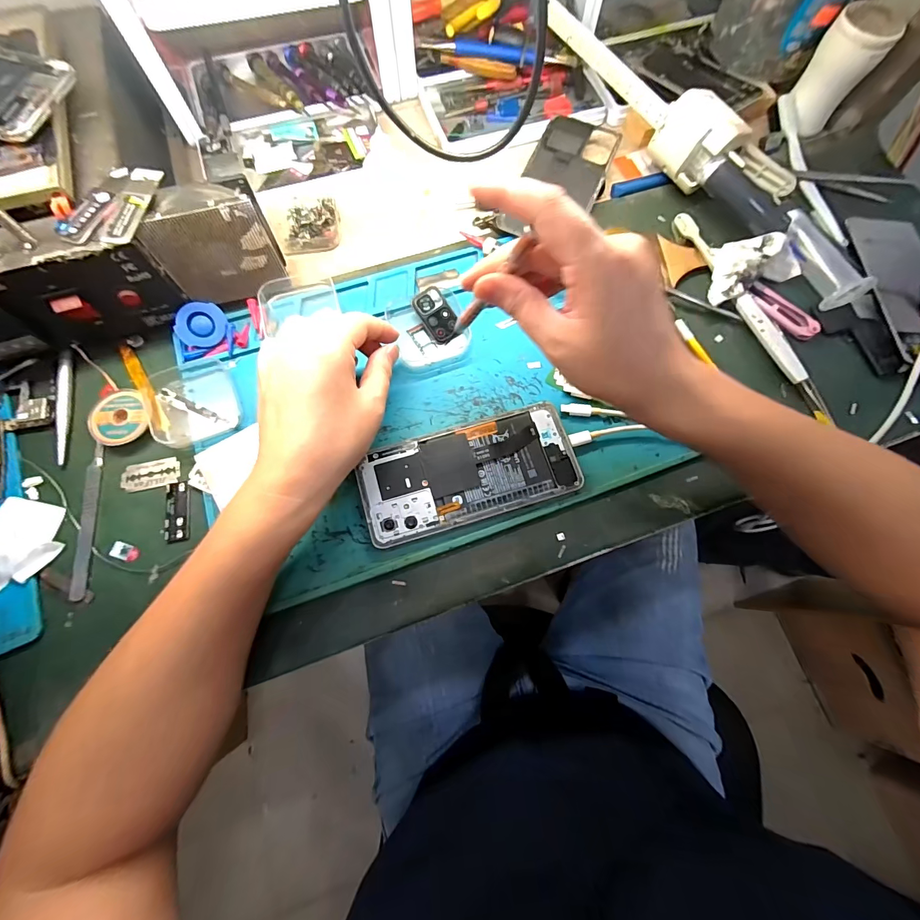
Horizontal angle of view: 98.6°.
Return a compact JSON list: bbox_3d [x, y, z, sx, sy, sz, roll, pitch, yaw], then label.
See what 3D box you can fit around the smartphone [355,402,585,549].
[{"bbox_3d":[0.007,0.010,0.301,0.160,0.010,0.073,-16,74,-6],"label":"smartphone"}]

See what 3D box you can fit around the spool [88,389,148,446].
[{"bbox_3d":[-0.265,-0.034,0.309,0.041,0.011,0.046,-14,74,-5],"label":"spool"}]

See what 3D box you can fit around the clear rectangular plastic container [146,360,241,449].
[{"bbox_3d":[-0.211,-0.048,0.312,0.066,0.009,0.071,-20,75,-7],"label":"clear rectangular plastic container"}]

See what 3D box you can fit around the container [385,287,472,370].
[{"bbox_3d":[-0.024,-0.111,0.332,0.061,0.017,0.063,-19,75,-6],"label":"container"}]

